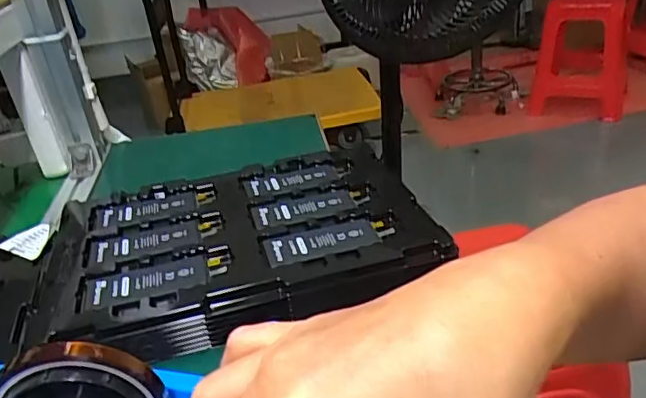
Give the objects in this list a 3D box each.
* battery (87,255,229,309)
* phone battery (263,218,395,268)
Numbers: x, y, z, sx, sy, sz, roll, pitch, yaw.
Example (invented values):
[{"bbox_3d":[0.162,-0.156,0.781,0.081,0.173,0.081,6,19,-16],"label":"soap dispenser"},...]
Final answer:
[{"bbox_3d":[-0.134,0.065,0.471,0.110,0.004,0.043,-12,29,-12],"label":"battery"},{"bbox_3d":[0.005,0.035,0.499,0.107,0.005,0.042,-13,30,-10],"label":"phone battery"}]

